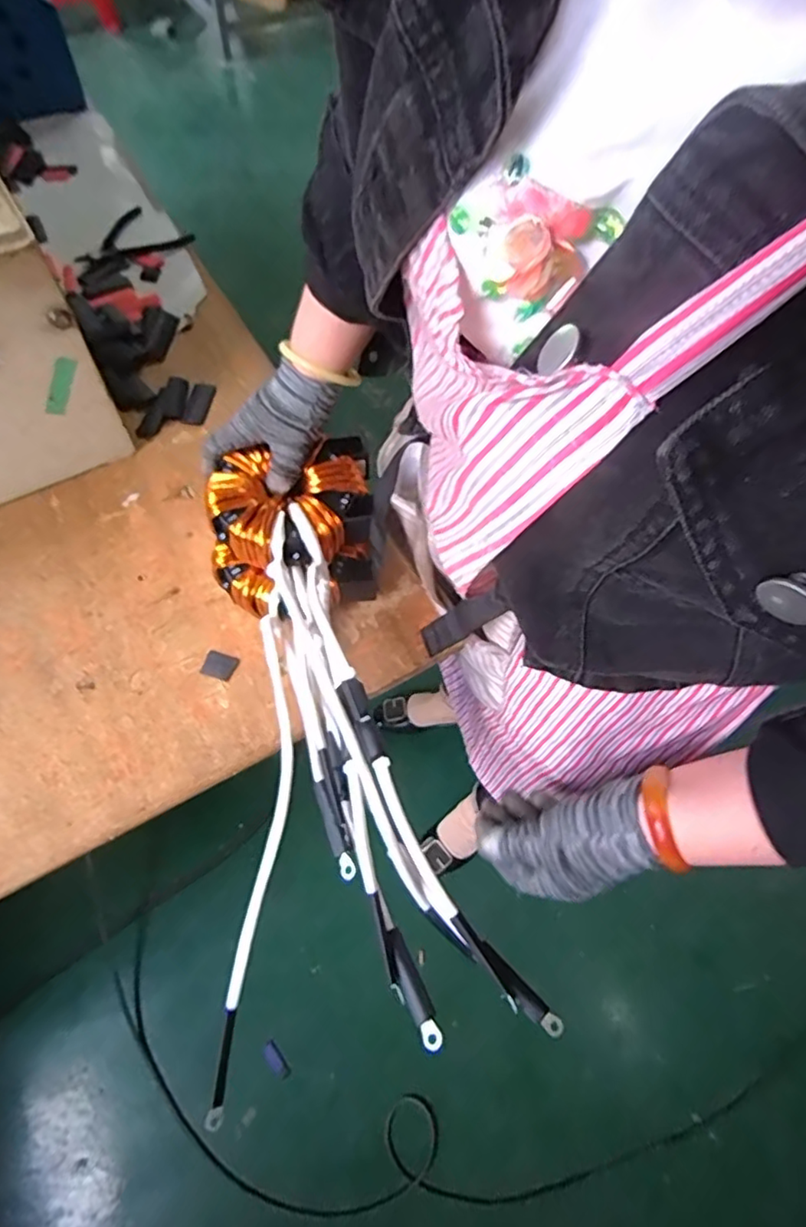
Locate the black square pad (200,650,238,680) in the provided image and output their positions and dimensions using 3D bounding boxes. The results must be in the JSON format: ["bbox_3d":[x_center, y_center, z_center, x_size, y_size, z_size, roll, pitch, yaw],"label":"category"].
[{"bbox_3d":[-0.166,0.047,0.549,0.029,0.004,0.023,18,72,-1],"label":"black square pad"}]

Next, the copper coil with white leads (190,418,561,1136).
[{"bbox_3d":[-0.078,0.088,0.484,0.221,0.085,0.474,-14,76,-4],"label":"copper coil with white leads"}]

